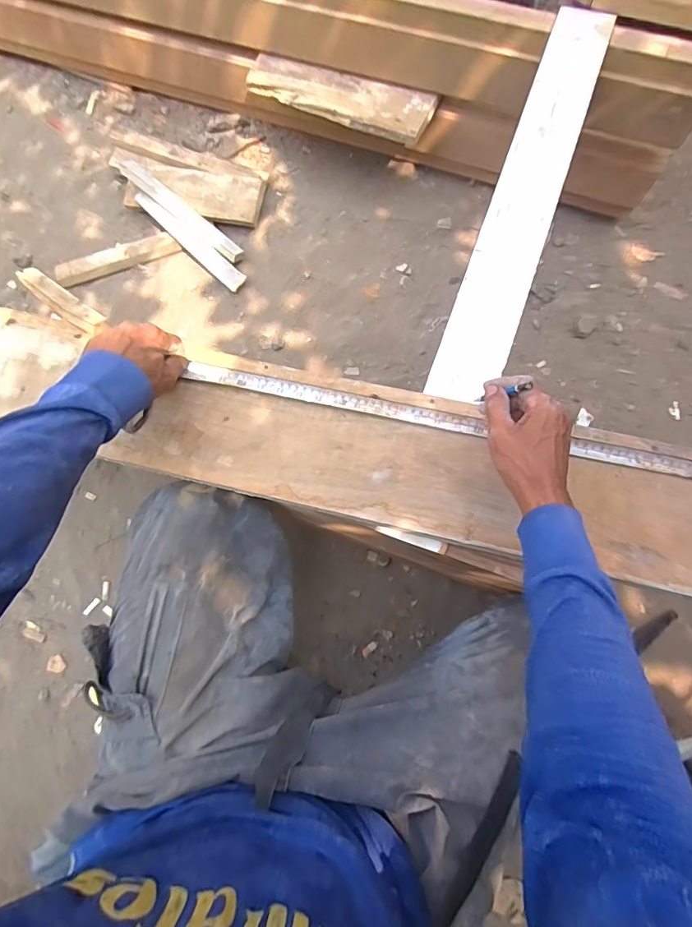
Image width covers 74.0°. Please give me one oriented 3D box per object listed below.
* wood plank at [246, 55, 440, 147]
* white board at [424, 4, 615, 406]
[{"bbox_3d":[-0.011,-0.719,0.895,0.366,0.024,0.119,21,76,5],"label":"wood plank"},{"bbox_3d":[0.257,-0.380,0.656,0.090,0.012,0.647,19,81,9],"label":"white board"}]

